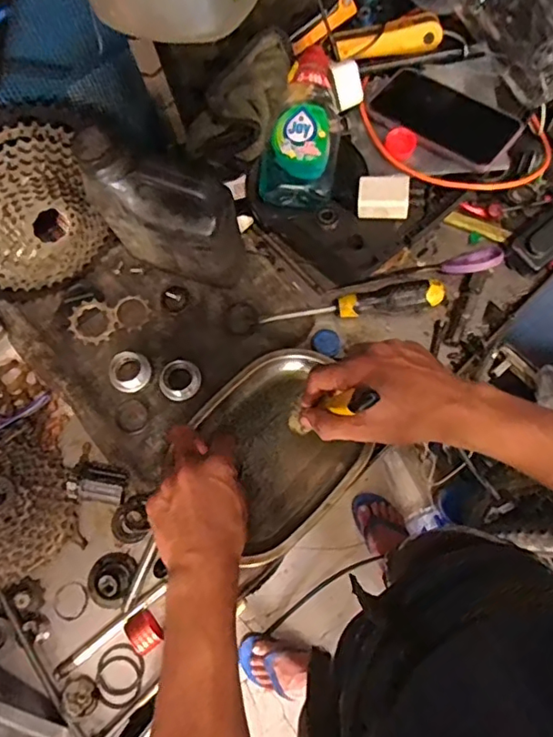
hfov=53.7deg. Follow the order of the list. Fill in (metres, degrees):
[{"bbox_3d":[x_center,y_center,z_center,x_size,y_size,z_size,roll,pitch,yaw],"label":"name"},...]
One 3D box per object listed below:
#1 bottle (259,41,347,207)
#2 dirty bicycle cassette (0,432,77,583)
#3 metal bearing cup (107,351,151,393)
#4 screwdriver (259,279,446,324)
[{"bbox_3d":[0.032,-0.247,0.561,0.074,0.046,0.168,12,74,3],"label":"bottle"},{"bbox_3d":[-0.263,0.130,0.511,0.118,0.053,0.126,0,74,0],"label":"dirty bicycle cassette"},{"bbox_3d":[-0.155,0.003,0.572,0.041,0.017,0.039,0,74,0],"label":"metal bearing cup"},{"bbox_3d":[0.082,-0.071,0.592,0.192,0.033,0.029,-7,74,-2],"label":"screwdriver"}]

